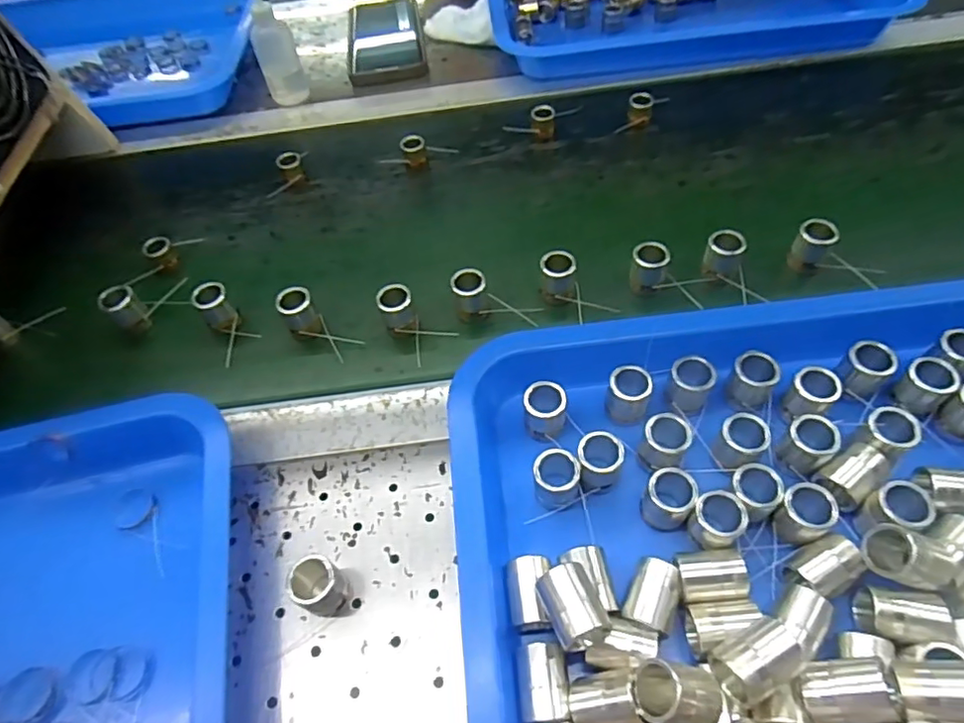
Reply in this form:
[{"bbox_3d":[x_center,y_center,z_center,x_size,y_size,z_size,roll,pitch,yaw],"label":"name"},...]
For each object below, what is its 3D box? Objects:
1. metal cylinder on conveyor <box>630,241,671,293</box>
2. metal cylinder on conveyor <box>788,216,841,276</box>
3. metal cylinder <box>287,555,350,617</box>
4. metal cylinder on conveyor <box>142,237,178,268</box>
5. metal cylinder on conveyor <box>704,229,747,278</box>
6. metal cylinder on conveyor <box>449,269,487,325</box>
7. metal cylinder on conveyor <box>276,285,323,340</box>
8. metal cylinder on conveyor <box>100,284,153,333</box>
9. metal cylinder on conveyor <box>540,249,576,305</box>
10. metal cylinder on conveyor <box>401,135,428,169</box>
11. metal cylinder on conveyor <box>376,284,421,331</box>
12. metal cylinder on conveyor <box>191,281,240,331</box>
[{"bbox_3d":[0.113,-0.062,0.396,0.022,0.033,0.019,17,59,16],"label":"metal cylinder on conveyor"},{"bbox_3d":[0.221,-0.077,0.394,0.022,0.032,0.018,31,64,23],"label":"metal cylinder on conveyor"},{"bbox_3d":[-0.078,0.110,0.285,0.021,0.035,0.021,-2,56,4],"label":"metal cylinder"},{"bbox_3d":[-0.244,-0.082,0.449,0.018,0.023,0.018,-35,60,-17],"label":"metal cylinder on conveyor"},{"bbox_3d":[0.162,-0.070,0.395,0.023,0.032,0.020,21,61,18],"label":"metal cylinder on conveyor"},{"bbox_3d":[-0.007,-0.042,0.394,0.022,0.035,0.022,-13,56,-4],"label":"metal cylinder on conveyor"},{"bbox_3d":[-0.123,-0.032,0.397,0.021,0.028,0.025,-26,58,-12],"label":"metal cylinder on conveyor"},{"bbox_3d":[-0.246,-0.034,0.412,0.020,0.037,0.021,35,66,25],"label":"metal cylinder on conveyor"},{"bbox_3d":[0.051,-0.056,0.397,0.023,0.035,0.018,-5,56,2],"label":"metal cylinder on conveyor"},{"bbox_3d":[-0.058,-0.178,0.500,0.020,0.023,0.017,-14,56,-4],"label":"metal cylinder on conveyor"},{"bbox_3d":[-0.055,-0.033,0.390,0.022,0.033,0.019,-13,56,-3],"label":"metal cylinder on conveyor"},{"bbox_3d":[-0.181,-0.036,0.403,0.021,0.029,0.026,-35,60,-17],"label":"metal cylinder on conveyor"}]

